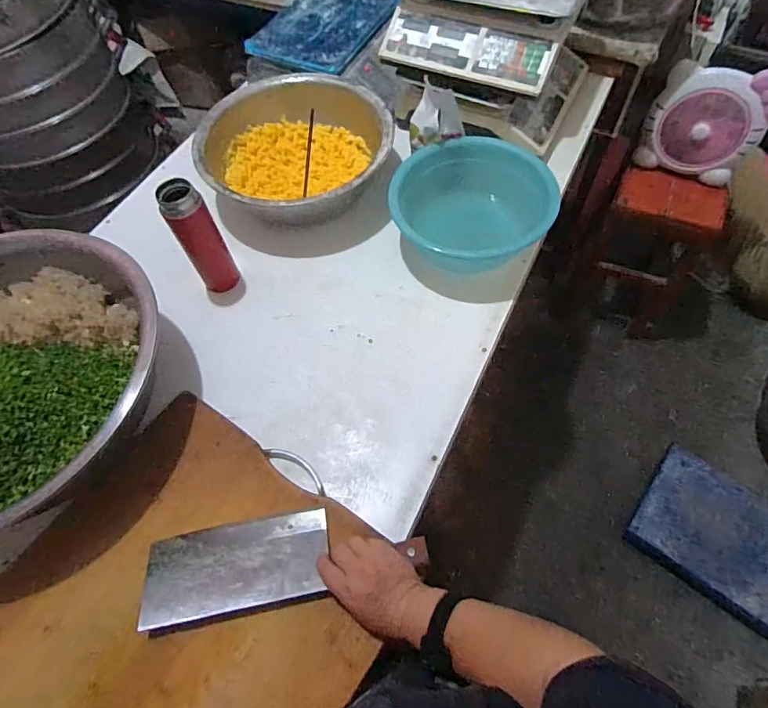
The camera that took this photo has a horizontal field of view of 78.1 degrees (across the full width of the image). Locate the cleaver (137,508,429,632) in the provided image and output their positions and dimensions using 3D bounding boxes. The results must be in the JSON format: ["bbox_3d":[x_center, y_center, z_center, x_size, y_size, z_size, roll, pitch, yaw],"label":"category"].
[{"bbox_3d":[-0.124,0.252,0.591,0.344,0.034,0.105,-10,61,-1],"label":"cleaver"}]

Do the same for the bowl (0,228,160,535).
[{"bbox_3d":[-0.540,0.038,0.668,0.469,0.126,0.448,-4,60,1],"label":"bowl"}]

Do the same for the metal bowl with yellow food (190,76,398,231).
[{"bbox_3d":[-0.162,-0.377,0.901,0.343,0.110,0.322,-1,61,2],"label":"metal bowl with yellow food"}]

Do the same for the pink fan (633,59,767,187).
[{"bbox_3d":[0.786,-0.561,1.162,0.258,0.232,0.084,25,65,16],"label":"pink fan"}]

